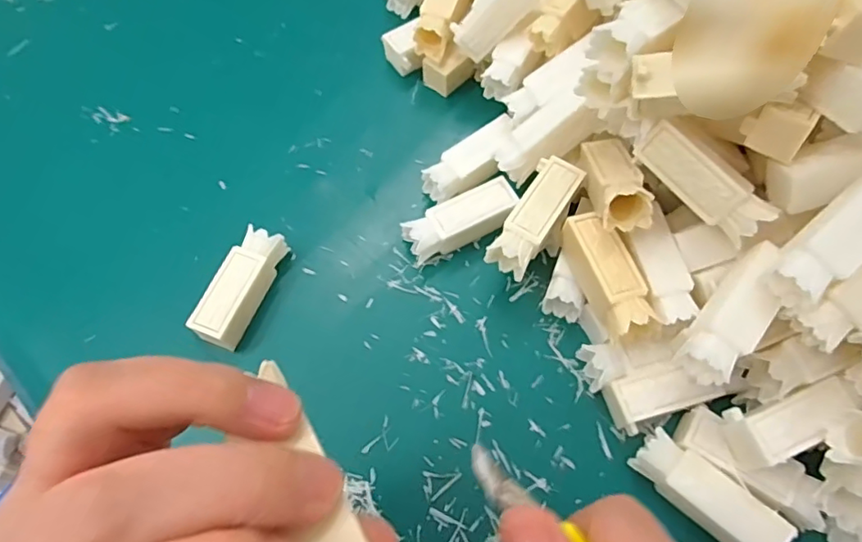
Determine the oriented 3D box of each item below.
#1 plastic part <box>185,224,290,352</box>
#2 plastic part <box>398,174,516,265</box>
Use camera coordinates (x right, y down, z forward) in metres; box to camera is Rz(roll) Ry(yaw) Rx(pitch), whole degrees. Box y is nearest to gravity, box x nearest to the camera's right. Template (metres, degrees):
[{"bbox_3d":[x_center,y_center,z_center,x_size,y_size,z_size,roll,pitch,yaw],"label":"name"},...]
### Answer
[{"bbox_3d":[-0.097,0.008,0.289,0.020,0.021,0.061,19,68,11],"label":"plastic part"},{"bbox_3d":[0.016,-0.025,0.301,0.061,0.019,0.023,-27,68,-10],"label":"plastic part"}]

